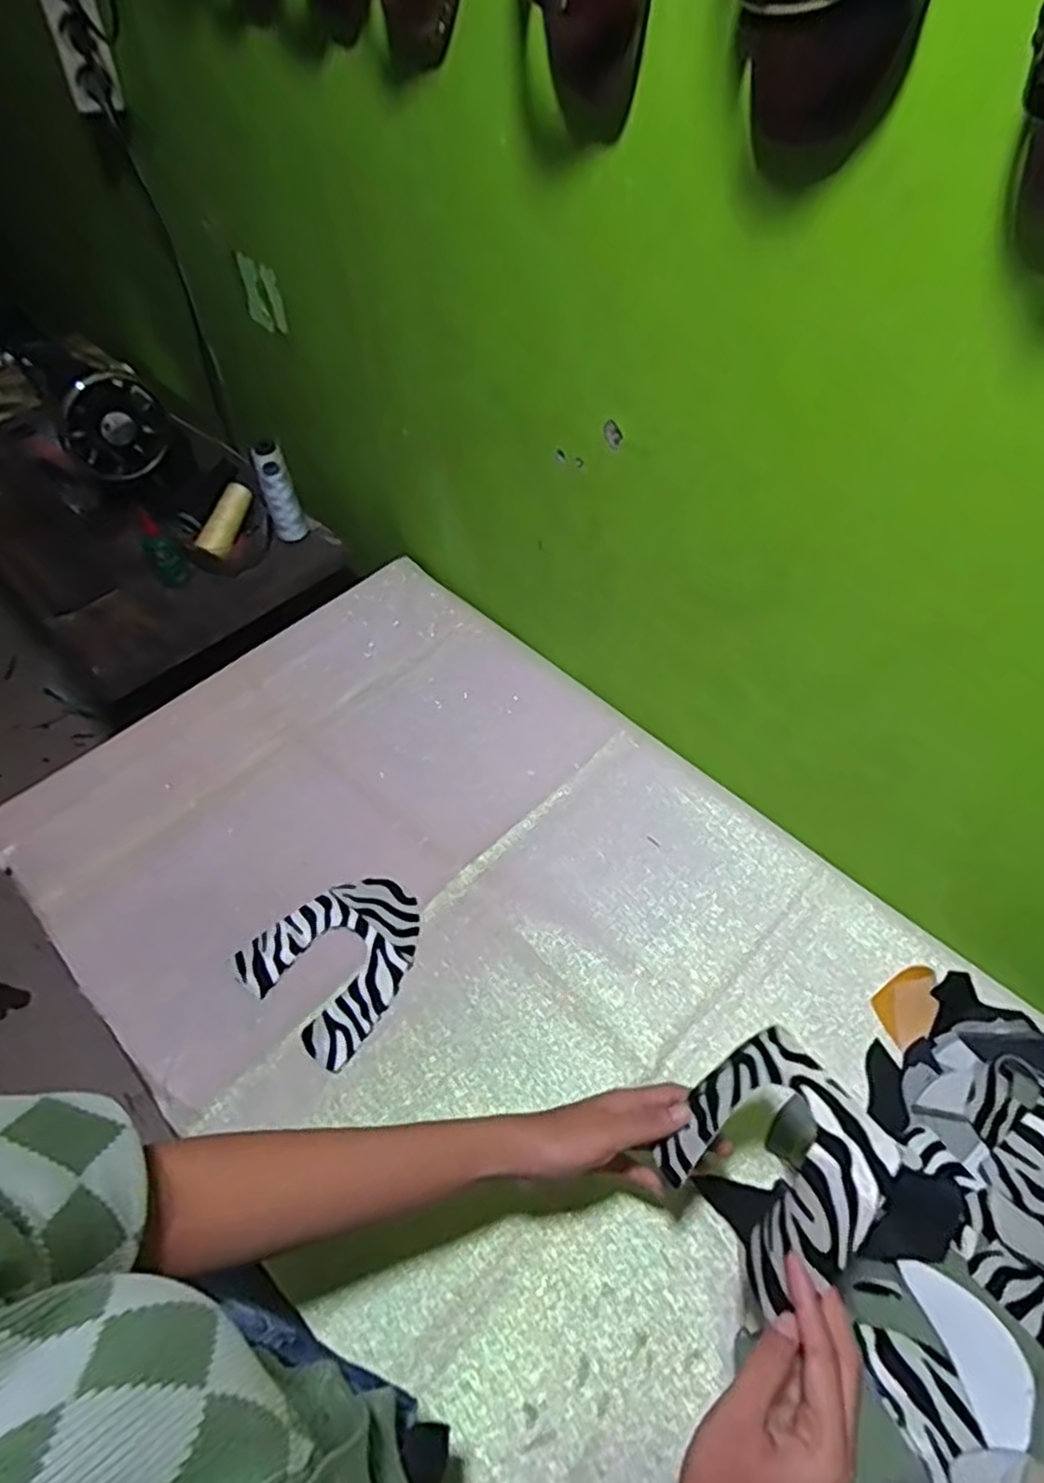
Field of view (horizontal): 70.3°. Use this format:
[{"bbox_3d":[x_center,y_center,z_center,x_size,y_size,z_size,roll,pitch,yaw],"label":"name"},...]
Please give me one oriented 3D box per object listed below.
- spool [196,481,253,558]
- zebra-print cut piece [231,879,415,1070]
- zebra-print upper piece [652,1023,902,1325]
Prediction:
[{"bbox_3d":[-0.409,-0.308,1.025,0.035,0.037,0.114,20,80,15],"label":"spool"},{"bbox_3d":[-0.172,0.203,0.713,0.147,0.010,0.160,33,62,23],"label":"zebra-print cut piece"},{"bbox_3d":[0.146,0.244,0.436,0.116,0.025,0.132,-49,24,3],"label":"zebra-print upper piece"}]

